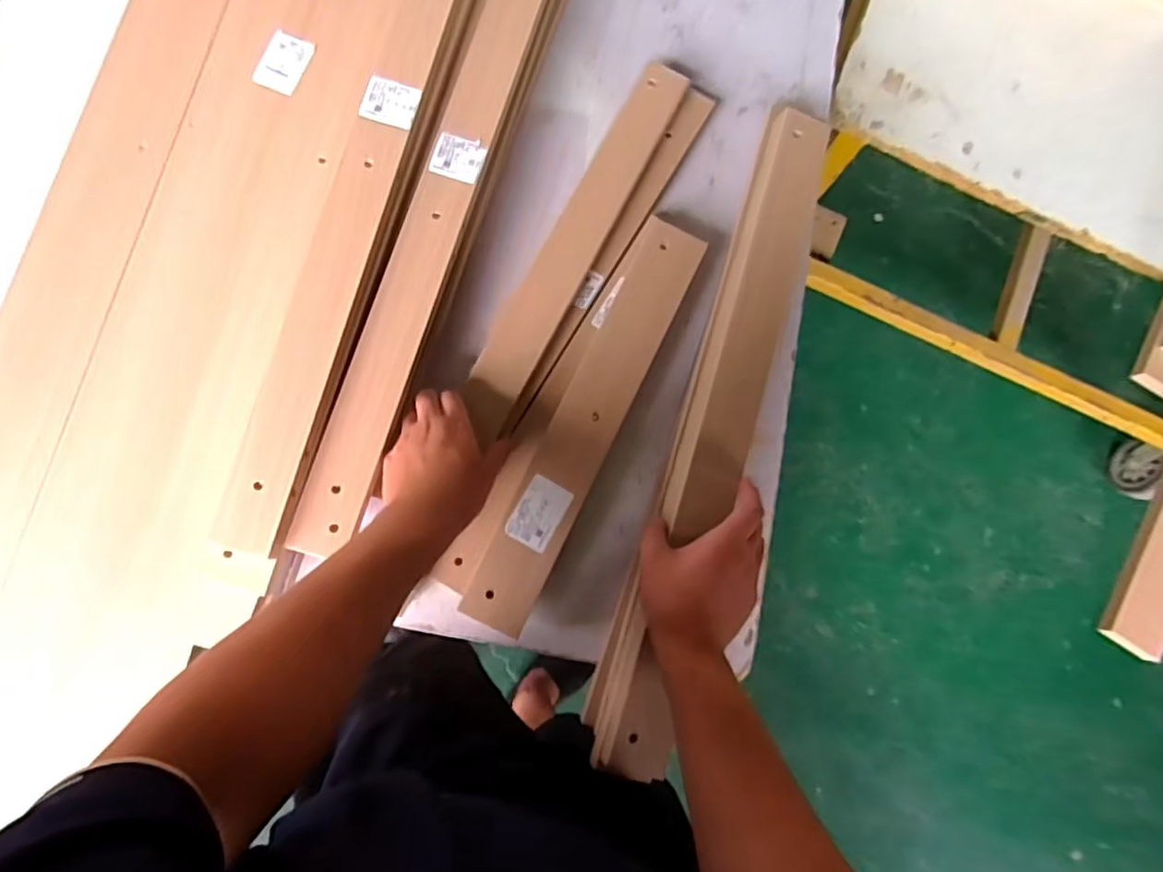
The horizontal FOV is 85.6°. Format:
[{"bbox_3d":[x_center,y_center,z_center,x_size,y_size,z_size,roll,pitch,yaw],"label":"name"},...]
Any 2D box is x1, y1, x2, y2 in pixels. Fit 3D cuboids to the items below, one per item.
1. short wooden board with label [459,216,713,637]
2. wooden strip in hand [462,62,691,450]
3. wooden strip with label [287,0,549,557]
[{"bbox_3d":[0.010,-0.019,0.584,0.064,0.010,0.408,25,78,4],"label":"short wooden board with label"},{"bbox_3d":[-0.004,-0.188,0.603,0.050,0.025,0.403,28,80,0],"label":"wooden strip in hand"},{"bbox_3d":[-0.129,-0.190,0.563,0.049,0.017,0.596,17,77,-3],"label":"wooden strip with label"}]

